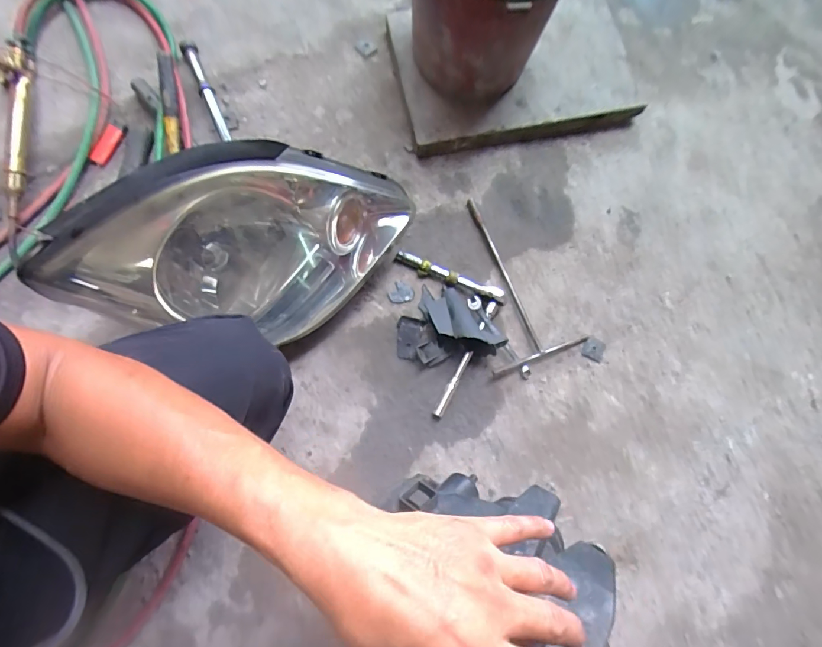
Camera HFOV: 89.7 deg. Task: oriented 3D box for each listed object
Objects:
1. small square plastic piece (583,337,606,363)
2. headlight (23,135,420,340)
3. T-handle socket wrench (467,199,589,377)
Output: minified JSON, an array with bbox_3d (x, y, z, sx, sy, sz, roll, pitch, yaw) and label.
[{"bbox_3d":[0.303,0.042,0.683,0.035,0.004,0.039,27,75,2],"label":"small square plastic piece"},{"bbox_3d":[-0.214,-0.095,0.563,0.437,0.228,0.201,-5,77,-6],"label":"headlight"},{"bbox_3d":[0.161,-0.080,0.693,0.162,0.016,0.293,-19,78,-9],"label":"T-handle socket wrench"}]

